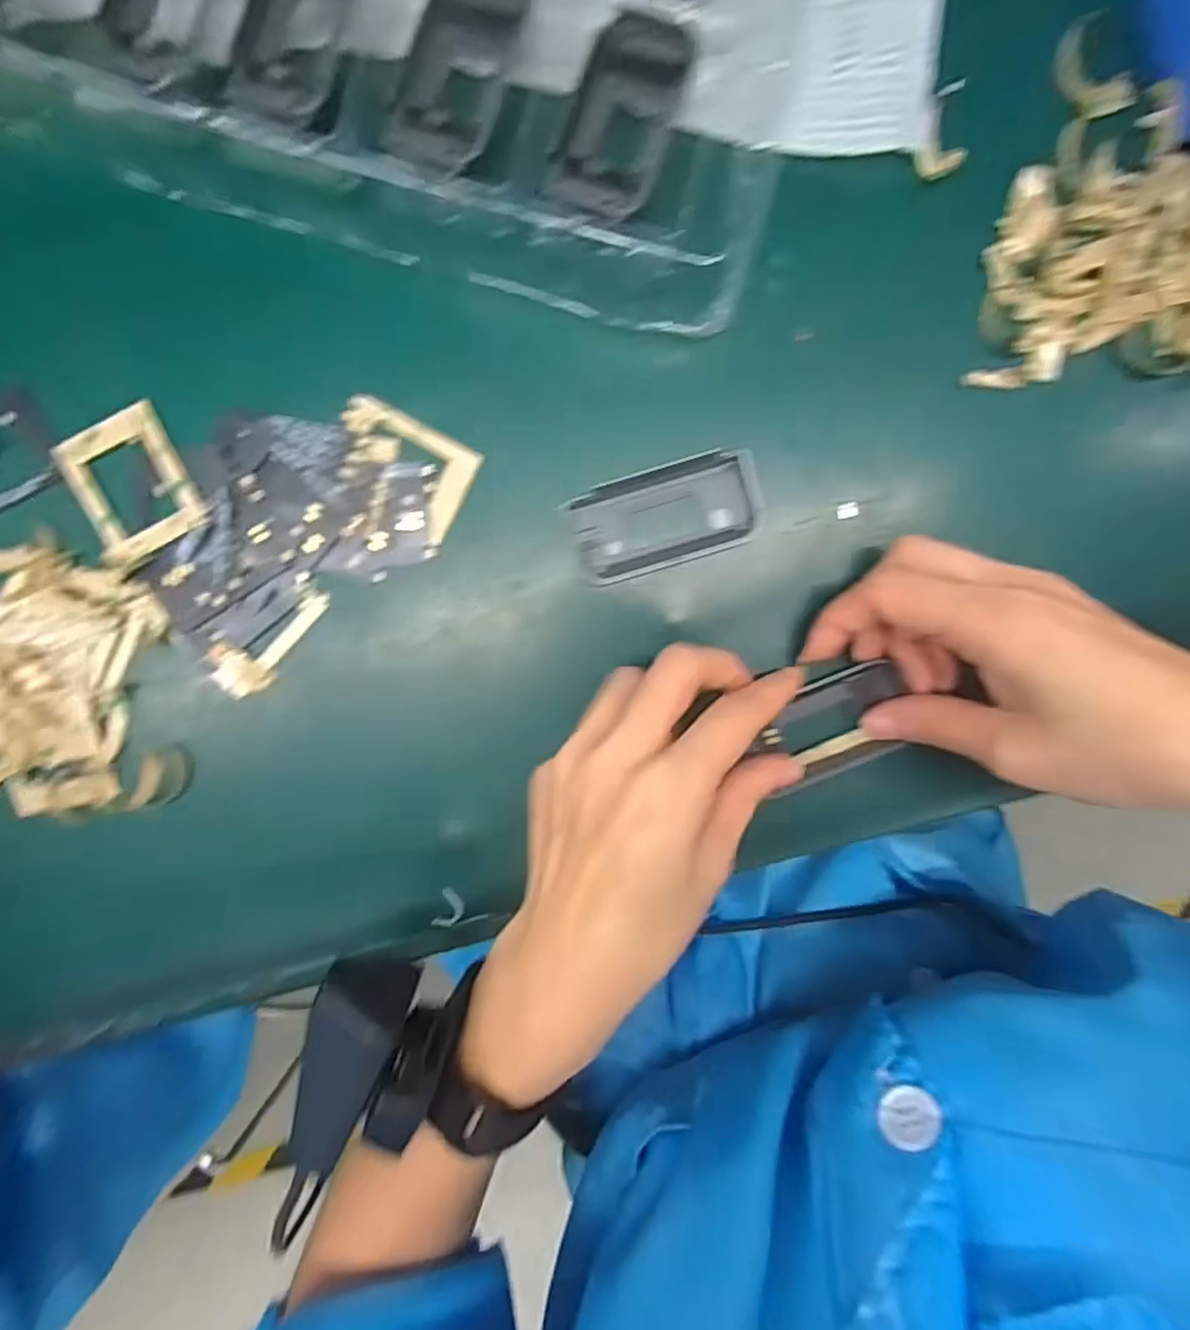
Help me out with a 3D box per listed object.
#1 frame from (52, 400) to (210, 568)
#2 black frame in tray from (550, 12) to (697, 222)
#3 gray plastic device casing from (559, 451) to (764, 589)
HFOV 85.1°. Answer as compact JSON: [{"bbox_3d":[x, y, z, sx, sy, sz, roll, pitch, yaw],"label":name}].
[{"bbox_3d":[-0.183,-0.070,0.254,0.043,0.004,0.052,-29,92,0],"label":"frame"},{"bbox_3d":[0.010,-0.195,0.231,0.035,0.010,0.074,19,91,-2],"label":"black frame in tray"},{"bbox_3d":[0.029,-0.060,0.261,0.075,0.008,0.038,-18,92,-1],"label":"gray plastic device casing"}]

